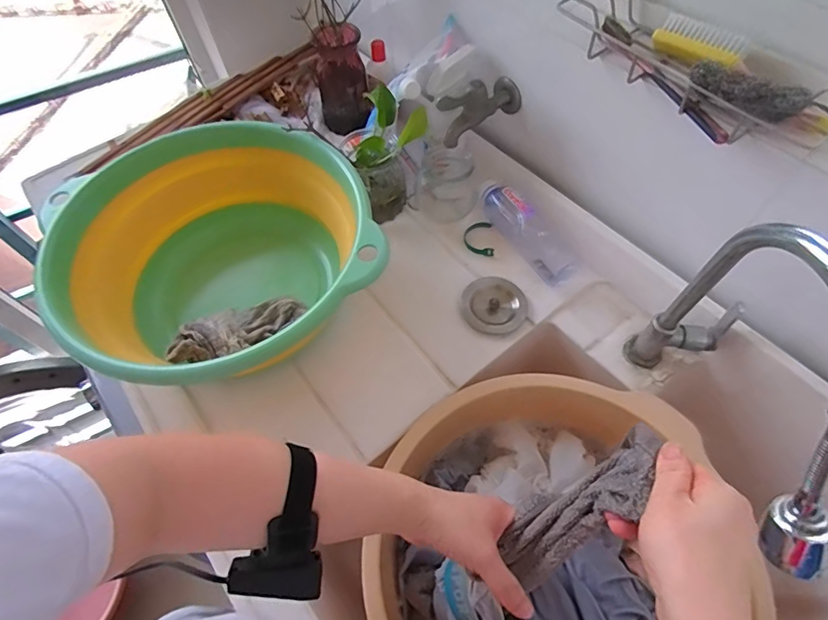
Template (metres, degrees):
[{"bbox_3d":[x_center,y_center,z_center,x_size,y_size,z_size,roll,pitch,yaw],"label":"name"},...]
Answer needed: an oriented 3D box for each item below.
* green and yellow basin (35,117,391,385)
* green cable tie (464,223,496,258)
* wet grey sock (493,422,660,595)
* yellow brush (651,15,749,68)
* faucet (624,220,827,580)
[{"bbox_3d":[-0.230,-0.054,0.584,0.352,0.148,0.355,-1,59,2],"label":"green and yellow basin"},{"bbox_3d":[0.094,-0.103,0.682,0.042,0.010,0.061,-1,59,3],"label":"green cable tie"},{"bbox_3d":[0.128,0.163,0.378,0.052,0.176,0.053,-7,48,-48],"label":"wet grey sock"},{"bbox_3d":[0.281,-0.263,0.462,0.079,0.028,0.027,39,68,23],"label":"yellow brush"},{"bbox_3d":[0.315,0.080,0.413,0.086,0.280,0.258,-7,59,-1],"label":"faucet"}]

